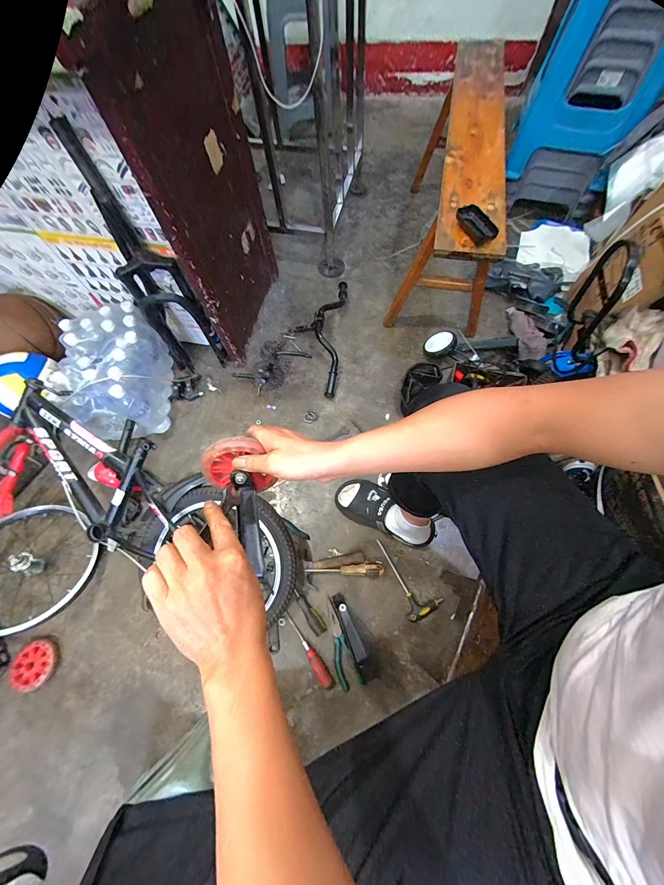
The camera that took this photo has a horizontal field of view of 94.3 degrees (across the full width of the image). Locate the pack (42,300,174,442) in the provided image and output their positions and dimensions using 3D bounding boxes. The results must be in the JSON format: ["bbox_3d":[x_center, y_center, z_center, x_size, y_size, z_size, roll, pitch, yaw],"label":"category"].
[{"bbox_3d":[-0.655,-0.207,0.954,0.231,0.216,0.364,-4,69,0],"label":"pack"}]

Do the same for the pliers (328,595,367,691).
[{"bbox_3d":[0.013,0.487,0.747,0.055,0.009,0.192,-24,70,-7],"label":"pliers"}]

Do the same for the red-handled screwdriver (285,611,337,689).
[{"bbox_3d":[-0.057,0.503,0.751,0.027,0.033,0.189,-37,60,-12],"label":"red-handled screwdriver"}]

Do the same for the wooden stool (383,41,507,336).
[{"bbox_3d":[0.412,-0.772,1.004,0.298,0.456,0.817,13,68,7],"label":"wooden stool"}]

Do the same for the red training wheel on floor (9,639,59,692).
[{"bbox_3d":[-0.731,0.548,0.759,0.092,0.029,0.103,-15,69,-4],"label":"red training wheel on floor"}]

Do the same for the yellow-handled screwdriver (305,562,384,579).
[{"bbox_3d":[0.035,0.329,0.798,0.197,0.034,0.036,2,67,2],"label":"yellow-handled screwdriver"}]

